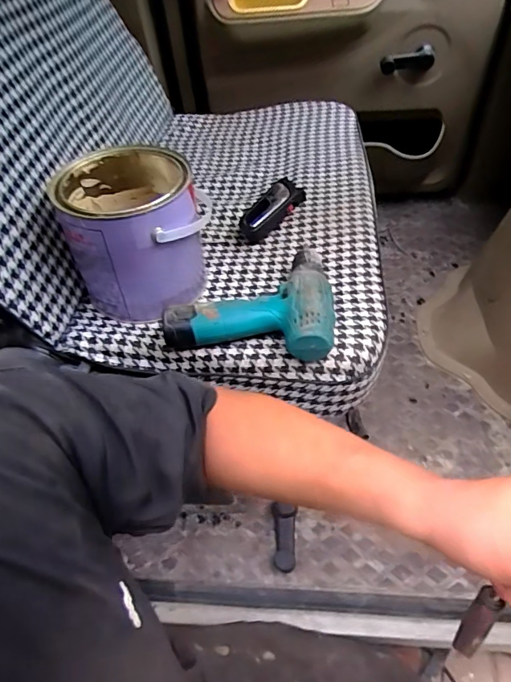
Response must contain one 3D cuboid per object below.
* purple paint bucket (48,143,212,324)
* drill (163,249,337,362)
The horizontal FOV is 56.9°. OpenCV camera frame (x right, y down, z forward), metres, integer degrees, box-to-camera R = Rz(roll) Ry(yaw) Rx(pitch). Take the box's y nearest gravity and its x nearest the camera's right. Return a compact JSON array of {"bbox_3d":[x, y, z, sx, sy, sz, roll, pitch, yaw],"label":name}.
[{"bbox_3d":[-0.145,-0.134,0.588,0.159,0.157,0.162,-2,50,3],"label":"purple paint bucket"},{"bbox_3d":[0.007,-0.064,0.575,0.186,0.062,0.195,7,51,11],"label":"drill"}]

